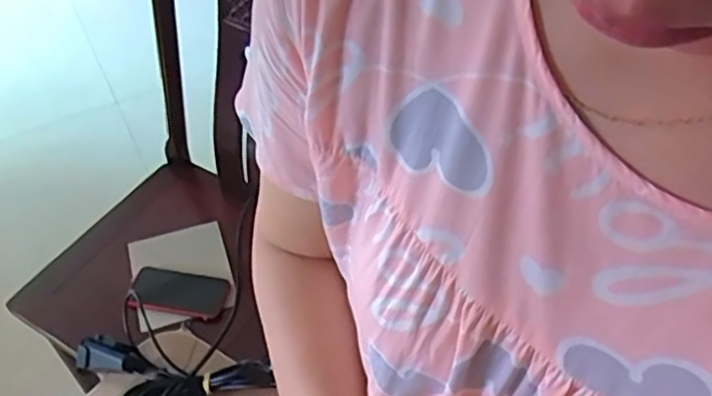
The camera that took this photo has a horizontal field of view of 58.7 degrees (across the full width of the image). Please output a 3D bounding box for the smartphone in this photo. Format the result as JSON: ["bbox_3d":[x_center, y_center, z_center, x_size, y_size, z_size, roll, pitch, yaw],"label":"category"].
[{"bbox_3d":[-0.300,0.158,1.076,0.158,0.013,0.085,11,47,1],"label":"smartphone"}]

